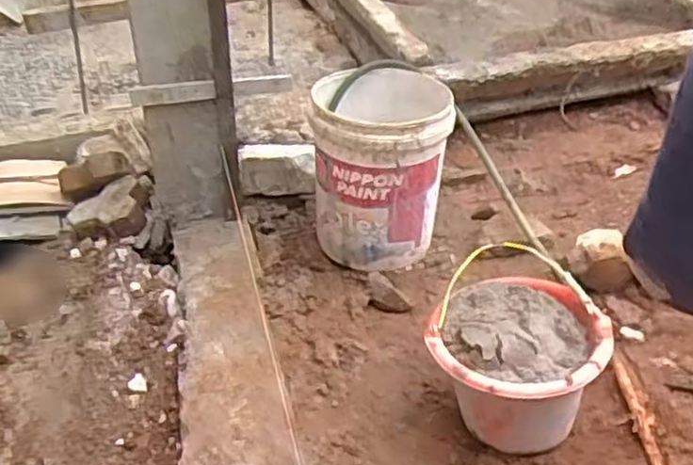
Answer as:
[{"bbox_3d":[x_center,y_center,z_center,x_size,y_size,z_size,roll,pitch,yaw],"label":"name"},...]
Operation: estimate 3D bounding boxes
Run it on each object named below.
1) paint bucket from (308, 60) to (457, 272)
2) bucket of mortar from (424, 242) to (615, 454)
[{"bbox_3d":[0.078,-0.136,1.597,0.289,0.360,0.338,0,35,2],"label":"paint bucket"},{"bbox_3d":[0.266,0.185,1.208,0.265,0.180,0.303,-3,35,-6],"label":"bucket of mortar"}]

